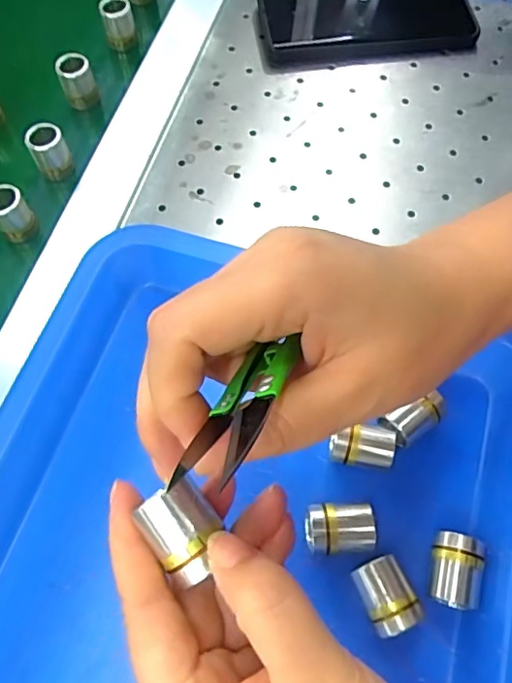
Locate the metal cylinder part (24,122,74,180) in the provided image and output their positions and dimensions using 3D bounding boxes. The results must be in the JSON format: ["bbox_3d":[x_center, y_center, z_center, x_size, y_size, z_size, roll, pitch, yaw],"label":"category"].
[{"bbox_3d":[-0.140,-0.128,0.371,0.023,0.033,0.019,-28,68,-12],"label":"metal cylinder part"}]

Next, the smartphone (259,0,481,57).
[{"bbox_3d":[0.088,-0.260,0.434,0.163,0.013,0.083,-5,65,-2],"label":"smartphone"}]

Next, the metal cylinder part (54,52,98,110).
[{"bbox_3d":[-0.131,-0.190,0.400,0.023,0.032,0.018,-24,67,-11],"label":"metal cylinder part"}]

